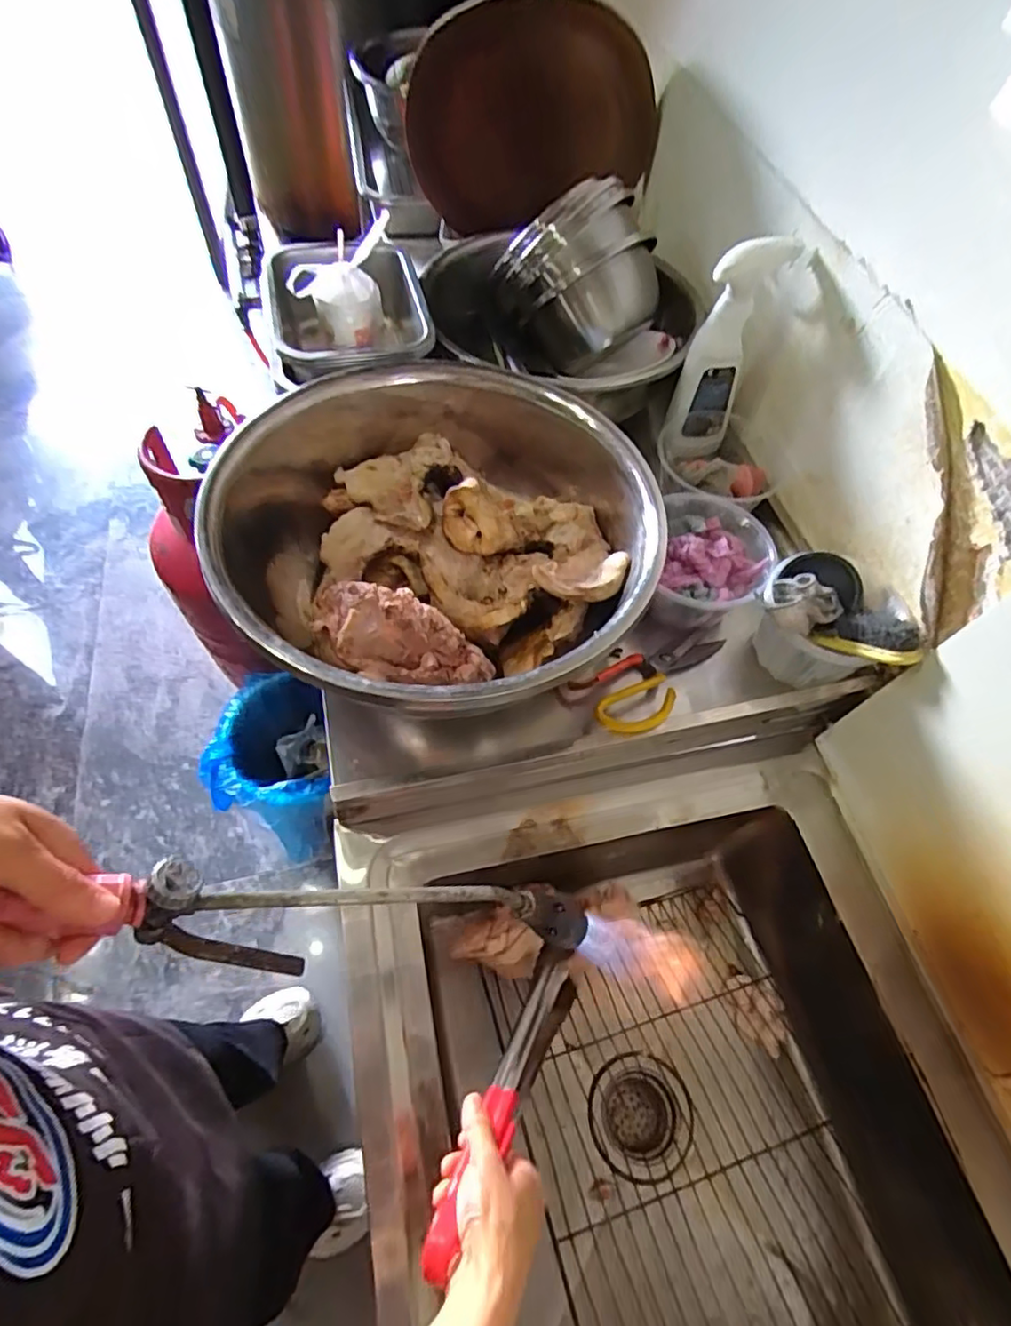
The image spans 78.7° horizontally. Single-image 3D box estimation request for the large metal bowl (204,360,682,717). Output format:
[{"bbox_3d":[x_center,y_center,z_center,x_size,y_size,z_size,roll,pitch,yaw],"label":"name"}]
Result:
[{"bbox_3d":[-0.078,-0.133,0.656,0.467,0.173,0.470,1,59,-4],"label":"large metal bowl"}]

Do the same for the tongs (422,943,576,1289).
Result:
[{"bbox_3d":[0.008,0.341,0.514,0.047,0.056,0.292,30,23,14],"label":"tongs"}]

